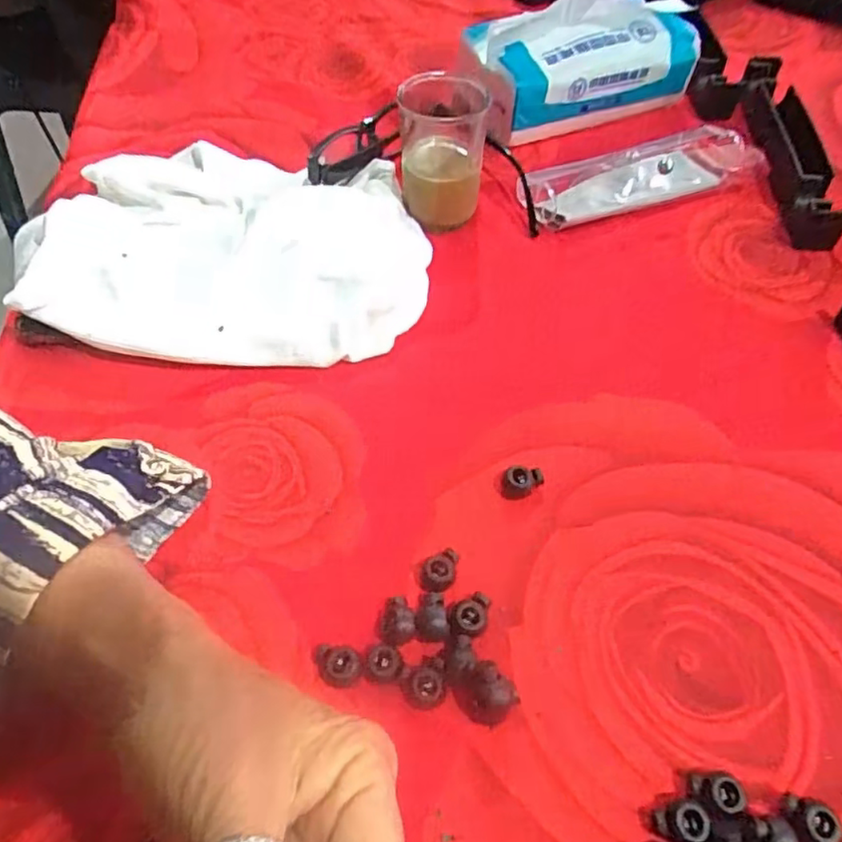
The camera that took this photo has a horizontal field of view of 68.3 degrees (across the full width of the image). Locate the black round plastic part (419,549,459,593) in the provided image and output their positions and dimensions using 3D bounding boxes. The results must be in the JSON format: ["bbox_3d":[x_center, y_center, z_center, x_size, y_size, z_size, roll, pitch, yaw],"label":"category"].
[{"bbox_3d":[0.008,0.066,0.273,0.015,0.009,0.020,10,56,8],"label":"black round plastic part"}]

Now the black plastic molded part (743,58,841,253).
[{"bbox_3d":[0.261,-0.192,0.437,0.032,0.032,0.183,2,55,2],"label":"black plastic molded part"}]

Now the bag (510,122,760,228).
[{"bbox_3d":[0.152,-0.170,0.424,0.166,0.026,0.051,-17,57,-11],"label":"bag"}]

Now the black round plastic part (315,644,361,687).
[{"bbox_3d":[-0.034,0.100,0.252,0.021,0.008,0.015,8,56,6],"label":"black round plastic part"}]

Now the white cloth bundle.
[{"bbox_3d":[-0.125,-0.109,0.376,0.257,0.038,0.174,7,56,6],"label":"white cloth bundle"}]

